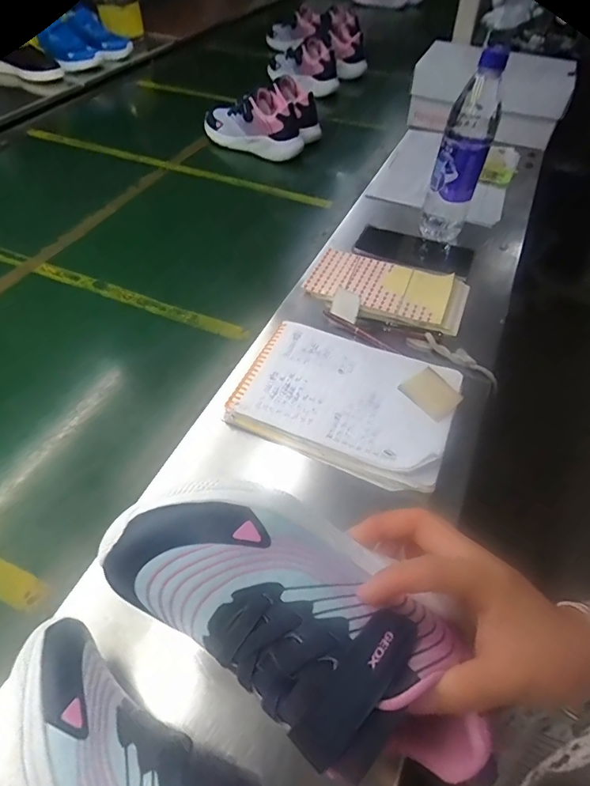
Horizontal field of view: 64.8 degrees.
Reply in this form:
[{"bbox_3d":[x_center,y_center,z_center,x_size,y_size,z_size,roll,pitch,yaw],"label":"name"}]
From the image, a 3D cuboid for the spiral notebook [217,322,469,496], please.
[{"bbox_3d":[0.052,0.002,0.480,0.210,0.019,0.158,20,56,15],"label":"spiral notebook"}]

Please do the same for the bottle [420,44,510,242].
[{"bbox_3d":[0.216,-0.311,0.602,0.064,0.232,0.066,14,50,9],"label":"bottle"}]

